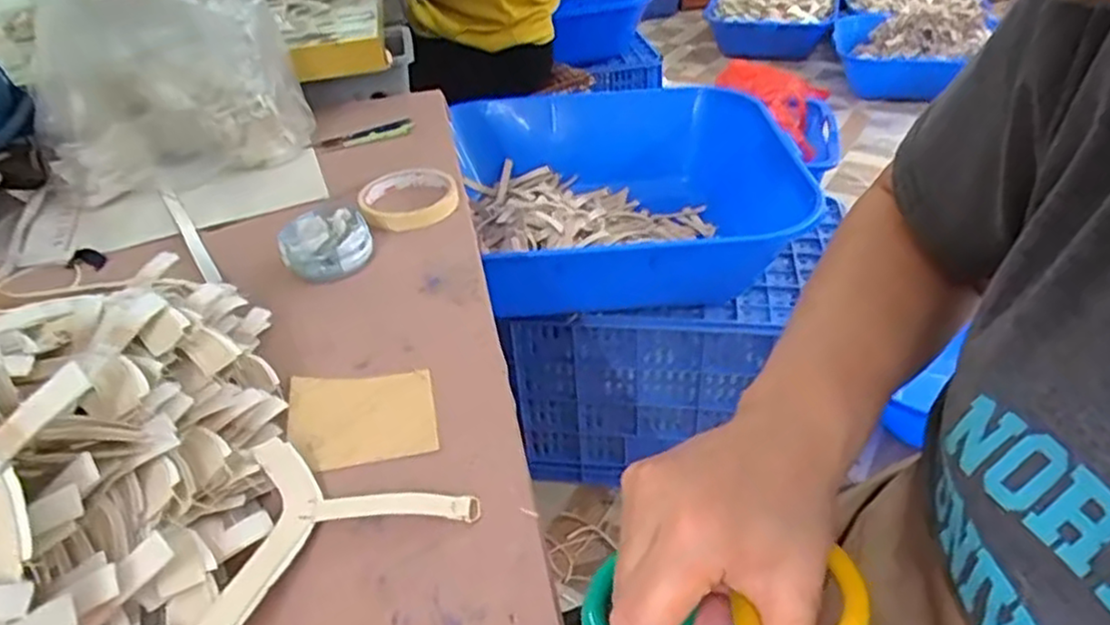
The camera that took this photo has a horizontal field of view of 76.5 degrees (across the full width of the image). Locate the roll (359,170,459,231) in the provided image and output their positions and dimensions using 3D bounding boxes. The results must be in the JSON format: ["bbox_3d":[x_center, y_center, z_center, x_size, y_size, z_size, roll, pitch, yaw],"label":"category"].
[{"bbox_3d":[-0.134,-0.103,0.650,0.086,0.026,0.084,-2,34,1],"label":"roll"}]

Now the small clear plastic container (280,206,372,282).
[{"bbox_3d":[-0.187,-0.055,0.580,0.070,0.035,0.067,-17,39,-16],"label":"small clear plastic container"}]

